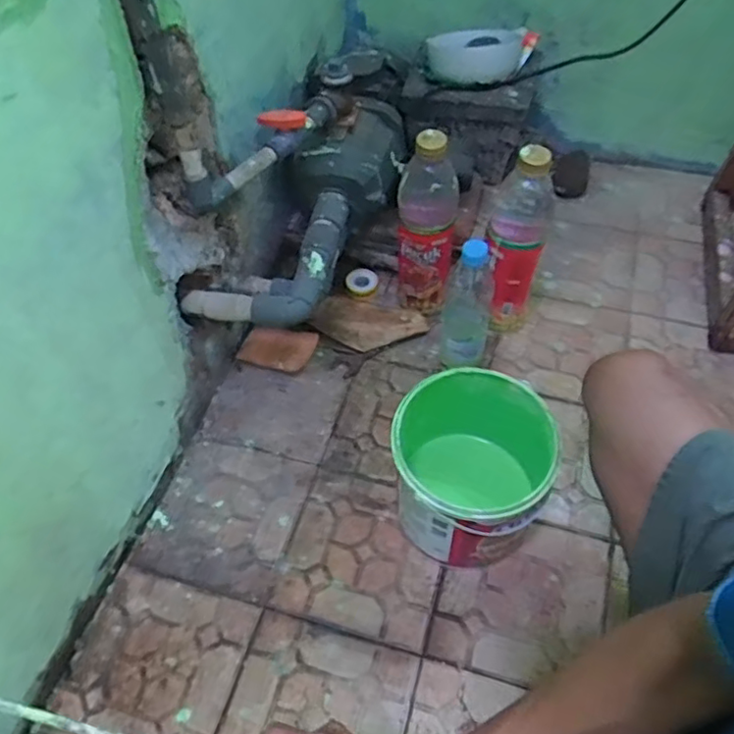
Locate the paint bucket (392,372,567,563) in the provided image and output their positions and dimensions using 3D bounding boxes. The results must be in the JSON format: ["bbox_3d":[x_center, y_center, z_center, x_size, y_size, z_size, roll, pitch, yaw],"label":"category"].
[{"bbox_3d":[0.123,0.131,0.759,0.174,0.195,0.179,-1,53,1],"label":"paint bucket"}]

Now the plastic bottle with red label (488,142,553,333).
[{"bbox_3d":[0.215,-0.176,0.904,0.080,0.311,0.081,10,54,9],"label":"plastic bottle with red label"}]

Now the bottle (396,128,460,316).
[{"bbox_3d":[0.090,-0.206,0.928,0.087,0.305,0.089,2,54,3],"label":"bottle"}]

